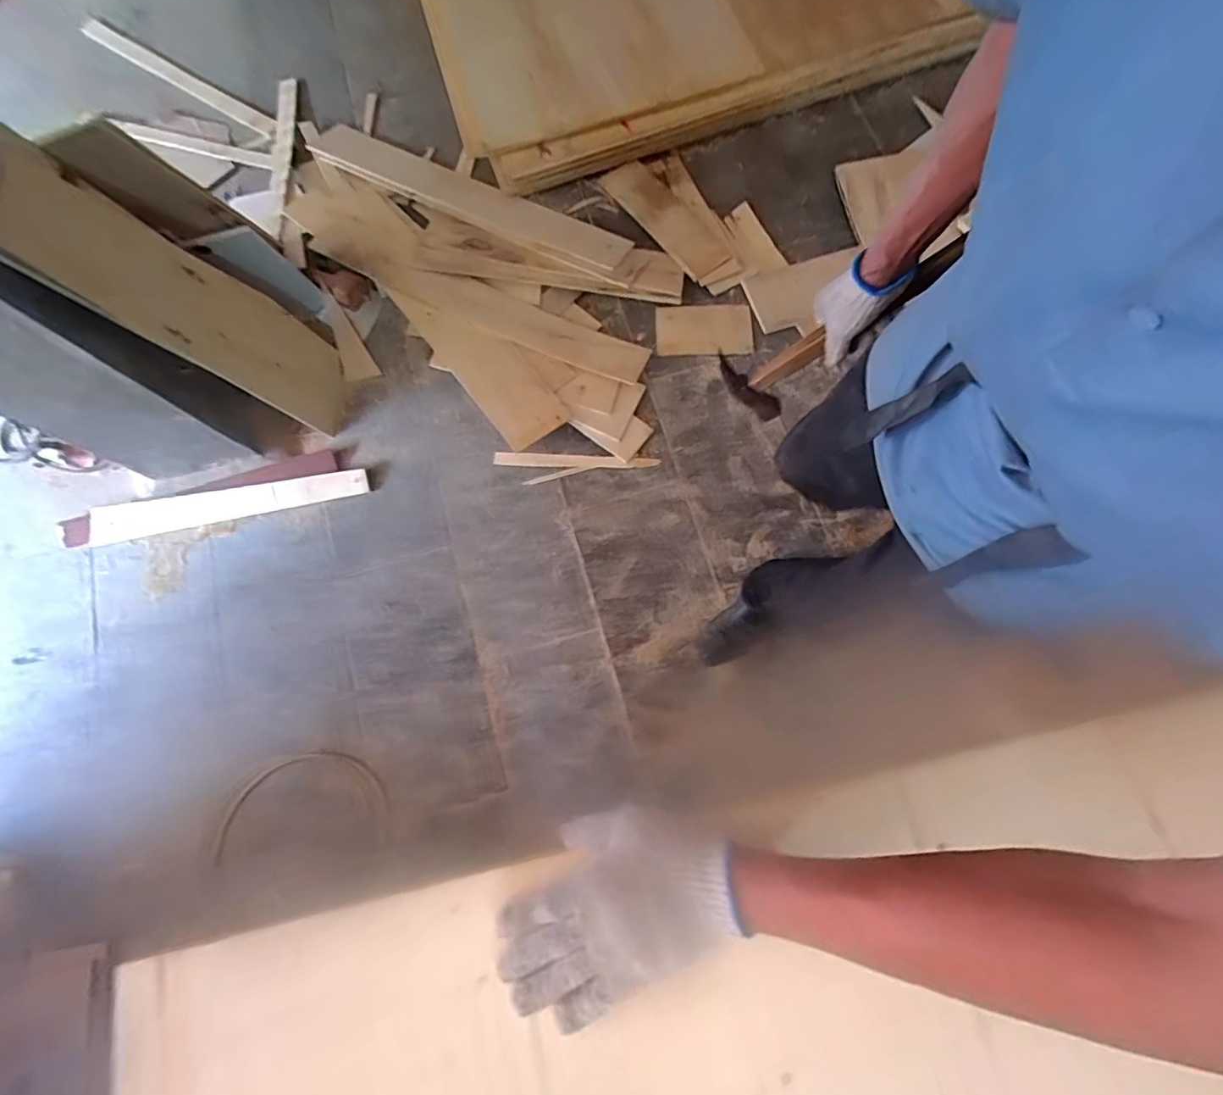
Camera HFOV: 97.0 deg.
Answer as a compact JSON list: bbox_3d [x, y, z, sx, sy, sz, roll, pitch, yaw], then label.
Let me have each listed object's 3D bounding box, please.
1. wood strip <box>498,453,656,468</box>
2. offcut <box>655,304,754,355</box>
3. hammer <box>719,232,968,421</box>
[{"bbox_3d":[-0.092,-0.225,1.394,0.417,0.006,0.031,2,77,2],"label":"wood strip"},{"bbox_3d":[0.254,-0.594,1.481,0.266,0.020,0.138,-4,86,-7],"label":"offcut"},{"bbox_3d":[0.290,-0.250,0.688,0.289,0.132,0.025,-17,49,32],"label":"hammer"}]

